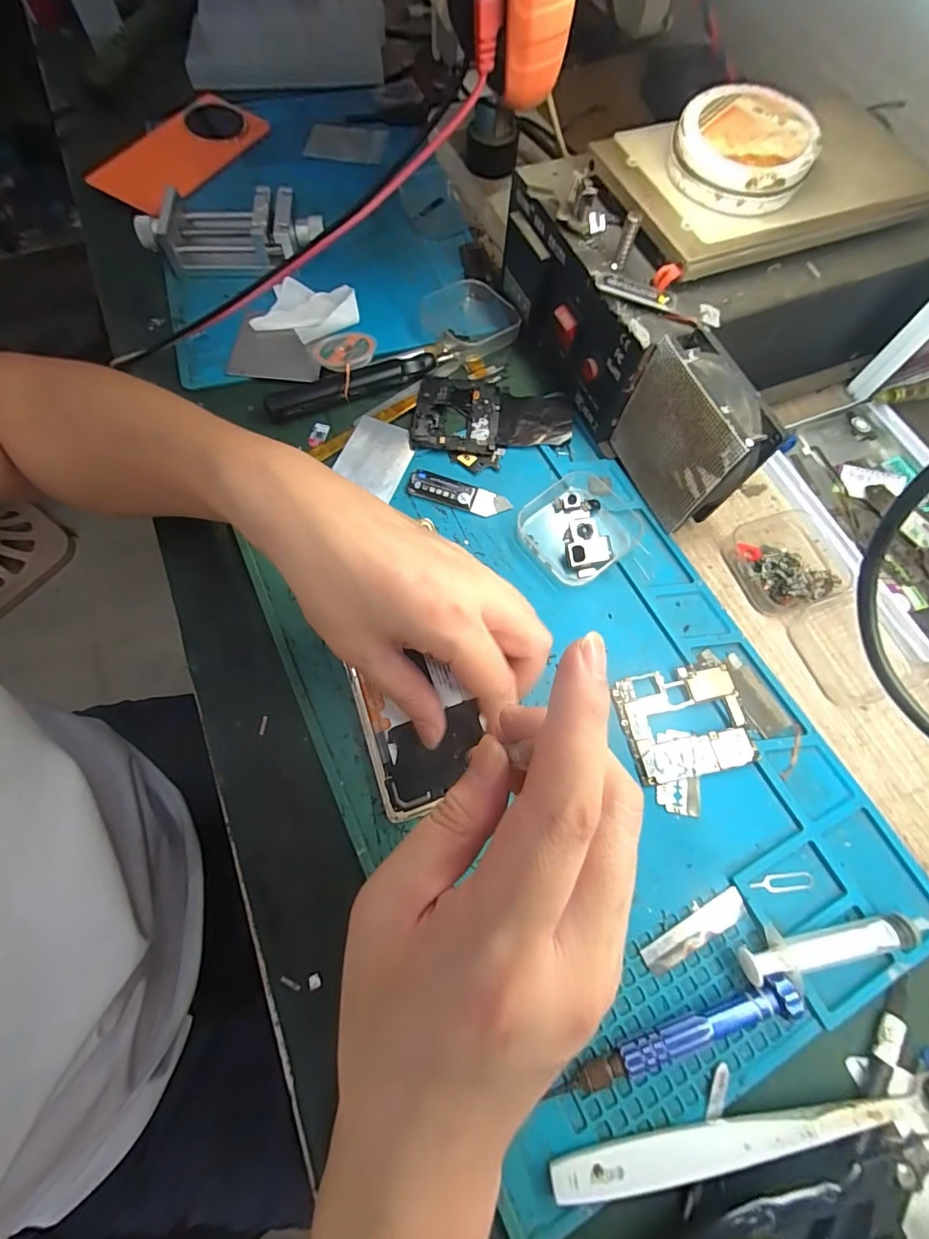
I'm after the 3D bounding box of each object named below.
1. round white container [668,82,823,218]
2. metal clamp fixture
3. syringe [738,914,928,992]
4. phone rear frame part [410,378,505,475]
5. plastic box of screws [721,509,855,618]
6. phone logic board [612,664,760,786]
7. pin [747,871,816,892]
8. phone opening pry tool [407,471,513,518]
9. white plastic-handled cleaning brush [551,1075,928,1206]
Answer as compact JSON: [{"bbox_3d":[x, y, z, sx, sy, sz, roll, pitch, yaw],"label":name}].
[{"bbox_3d":[0.153,-0.257,0.259,0.071,0.030,0.064,27,71,8],"label":"round white container"},{"bbox_3d":[-0.183,-0.304,0.368,0.138,0.030,0.062,0,69,-2],"label":"metal clamp fixture"},{"bbox_3d":[0.173,0.152,0.219,0.090,0.016,0.020,-8,70,-5],"label":"syringe"},{"bbox_3d":[-0.005,-0.141,0.329,0.061,0.004,0.077,3,69,-1],"label":"phone rear frame part"},{"bbox_3d":[0.209,-0.038,0.300,0.069,0.022,0.065,-15,70,-8],"label":"plastic box of screws"},{"bbox_3d":[0.121,0.057,0.258,0.066,0.006,0.057,-8,70,-5],"label":"phone logic board"},{"bbox_3d":[0.160,0.133,0.235,0.034,0.004,0.008,-5,69,-4],"label":"pin"},{"bbox_3d":[-0.003,-0.082,0.308,0.067,0.005,0.020,15,69,4],"label":"phone opening pry tool"},{"bbox_3d":[0.126,0.215,0.192,0.181,0.017,0.017,-8,70,-5],"label":"white plastic-handled cleaning brush"}]

